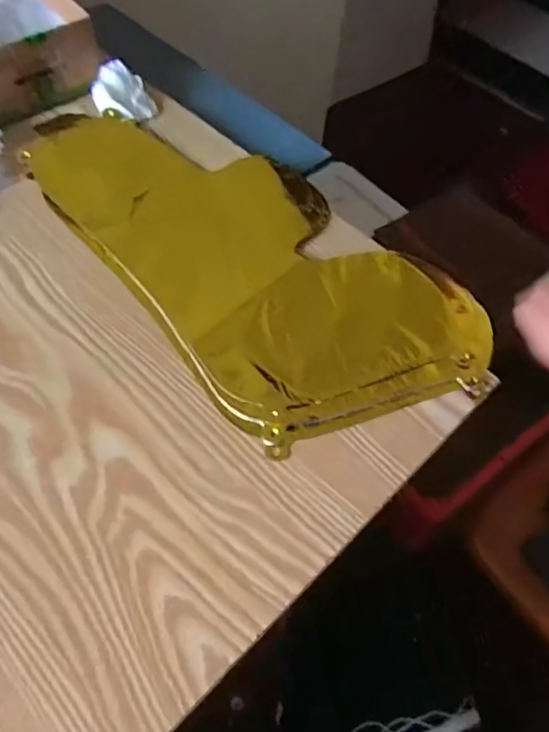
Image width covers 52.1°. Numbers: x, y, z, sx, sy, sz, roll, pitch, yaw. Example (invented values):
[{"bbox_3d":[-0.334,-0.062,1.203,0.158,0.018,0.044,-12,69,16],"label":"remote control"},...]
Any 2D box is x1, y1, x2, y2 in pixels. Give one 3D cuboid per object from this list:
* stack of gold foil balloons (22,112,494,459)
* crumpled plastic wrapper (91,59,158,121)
[{"bbox_3d":[-0.027,-0.109,0.473,0.210,0.012,0.410,-33,66,-21],"label":"stack of gold foil balloons"},{"bbox_3d":[-0.154,-0.273,0.566,0.053,0.024,0.072,-24,62,-17],"label":"crumpled plastic wrapper"}]

